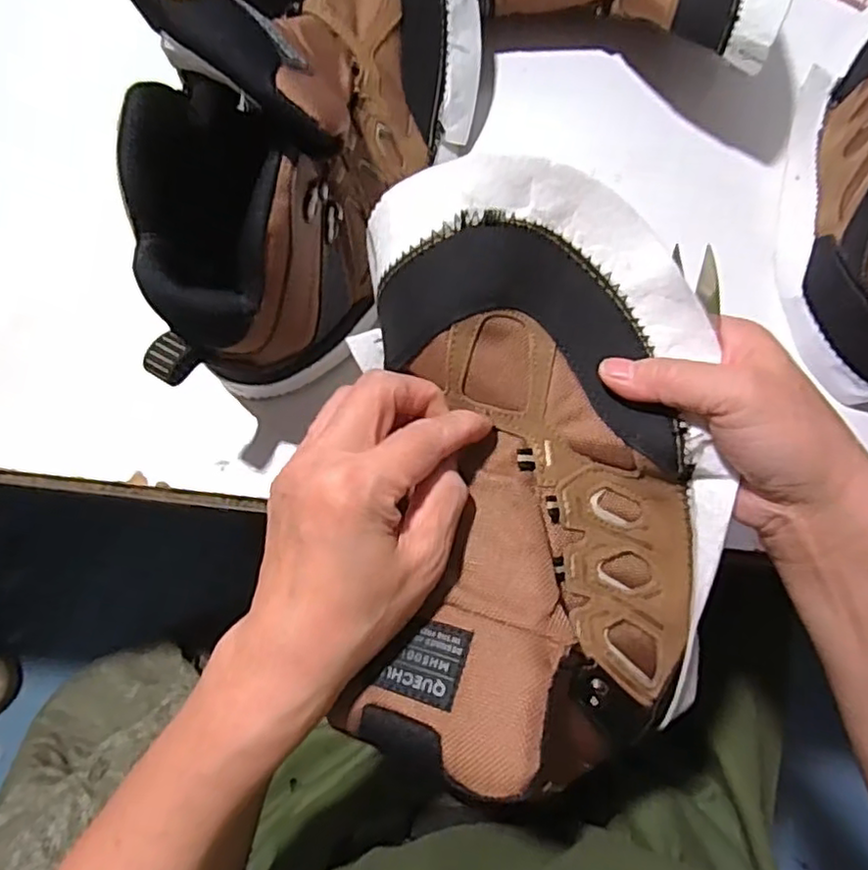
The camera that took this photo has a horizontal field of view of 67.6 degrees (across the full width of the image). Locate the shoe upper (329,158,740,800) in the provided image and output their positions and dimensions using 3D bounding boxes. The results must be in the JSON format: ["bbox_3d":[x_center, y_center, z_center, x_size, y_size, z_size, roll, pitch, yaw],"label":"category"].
[{"bbox_3d":[0.046,0.018,0.274,0.150,0.083,0.238,-2,76,-2],"label":"shoe upper"}]

